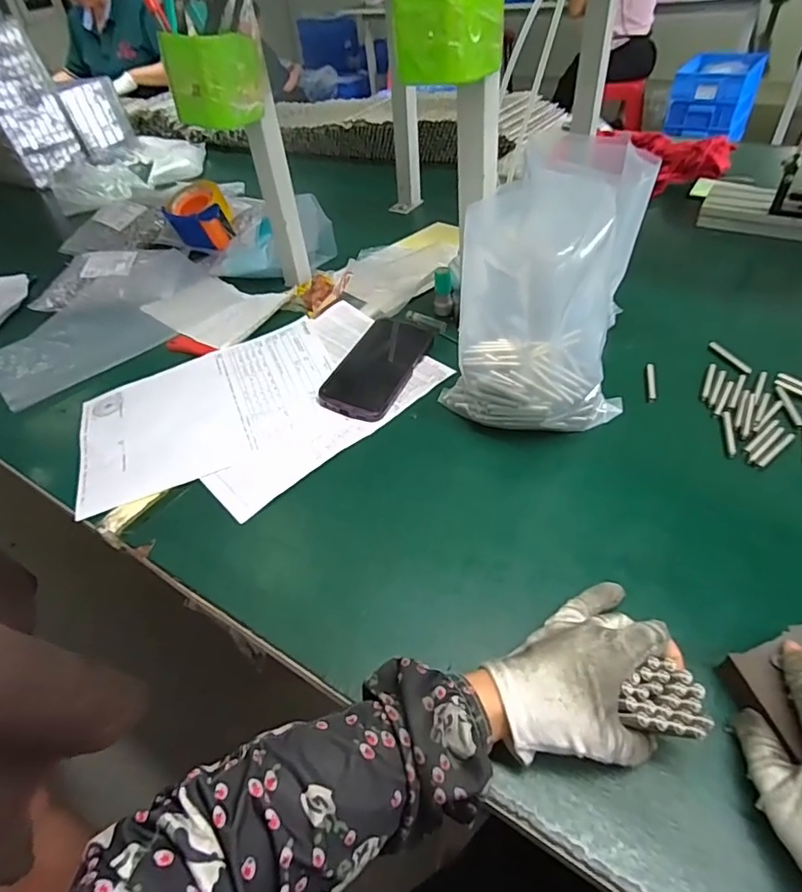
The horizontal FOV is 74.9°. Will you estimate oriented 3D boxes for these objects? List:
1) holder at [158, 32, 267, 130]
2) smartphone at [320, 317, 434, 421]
[{"bbox_3d":[-0.201,-0.398,0.570,0.086,0.080,0.078,6,46,13],"label":"holder"},{"bbox_3d":[-0.026,-0.095,0.605,0.080,0.017,0.166,15,49,21],"label":"smartphone"}]

